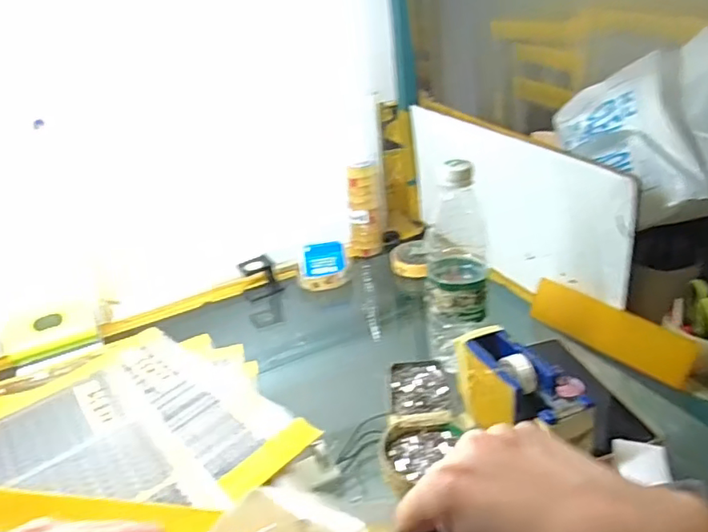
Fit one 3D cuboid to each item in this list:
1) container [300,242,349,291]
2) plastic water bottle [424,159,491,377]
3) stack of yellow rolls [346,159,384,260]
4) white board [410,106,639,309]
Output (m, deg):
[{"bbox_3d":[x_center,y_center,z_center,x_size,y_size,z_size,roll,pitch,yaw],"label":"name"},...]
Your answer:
[{"bbox_3d":[-0.045,0.000,0.818,0.078,0.053,0.044,-7,26,2],"label":"container"},{"bbox_3d":[0.105,0.003,0.576,0.063,0.211,0.075,-2,27,11],"label":"plastic water bottle"},{"bbox_3d":[0.014,-0.090,0.886,0.056,0.144,0.050,-4,27,7],"label":"stack of yellow rolls"},{"bbox_3d":[0.192,-0.085,0.747,0.018,0.185,0.417,-19,28,-21],"label":"white board"}]

